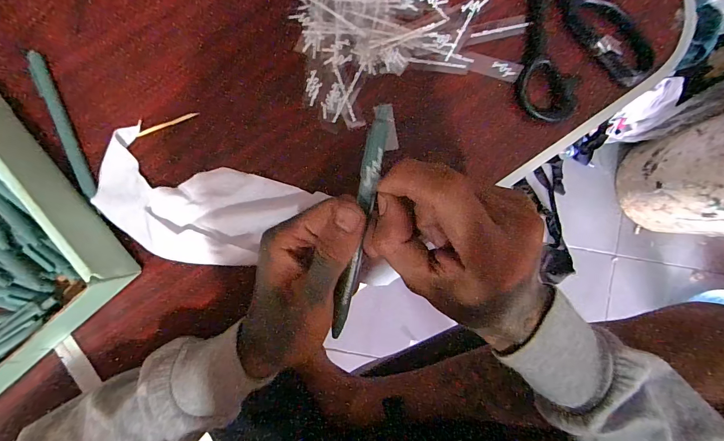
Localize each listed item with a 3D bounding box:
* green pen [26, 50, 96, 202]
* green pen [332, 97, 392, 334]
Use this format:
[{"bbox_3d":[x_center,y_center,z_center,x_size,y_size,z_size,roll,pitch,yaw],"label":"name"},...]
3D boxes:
[{"bbox_3d":[-0.248,-0.080,0.282,0.013,0.011,0.127,-22,90,-1],"label":"green pen"},{"bbox_3d":[-0.001,0.005,0.206,0.011,0.008,0.144,12,101,-1],"label":"green pen"}]

